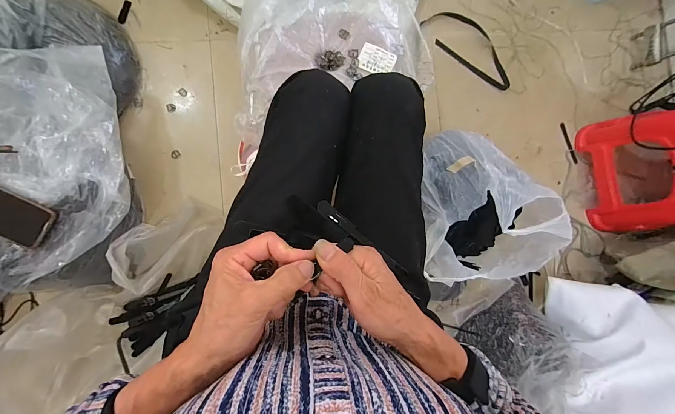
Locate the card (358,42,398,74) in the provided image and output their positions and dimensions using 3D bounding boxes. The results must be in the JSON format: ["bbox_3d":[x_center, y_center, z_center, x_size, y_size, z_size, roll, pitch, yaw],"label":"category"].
[{"bbox_3d":[0.083,-0.305,0.614,0.074,0.005,0.058,18,86,-6],"label":"card"}]

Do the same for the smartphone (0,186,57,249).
[{"bbox_3d":[-0.609,0.007,0.533,0.152,0.013,0.078,30,85,-15],"label":"smartphone"}]

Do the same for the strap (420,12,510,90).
[{"bbox_3d":[0.388,-0.465,0.842,0.301,0.022,0.125,35,85,-4],"label":"strap"}]

